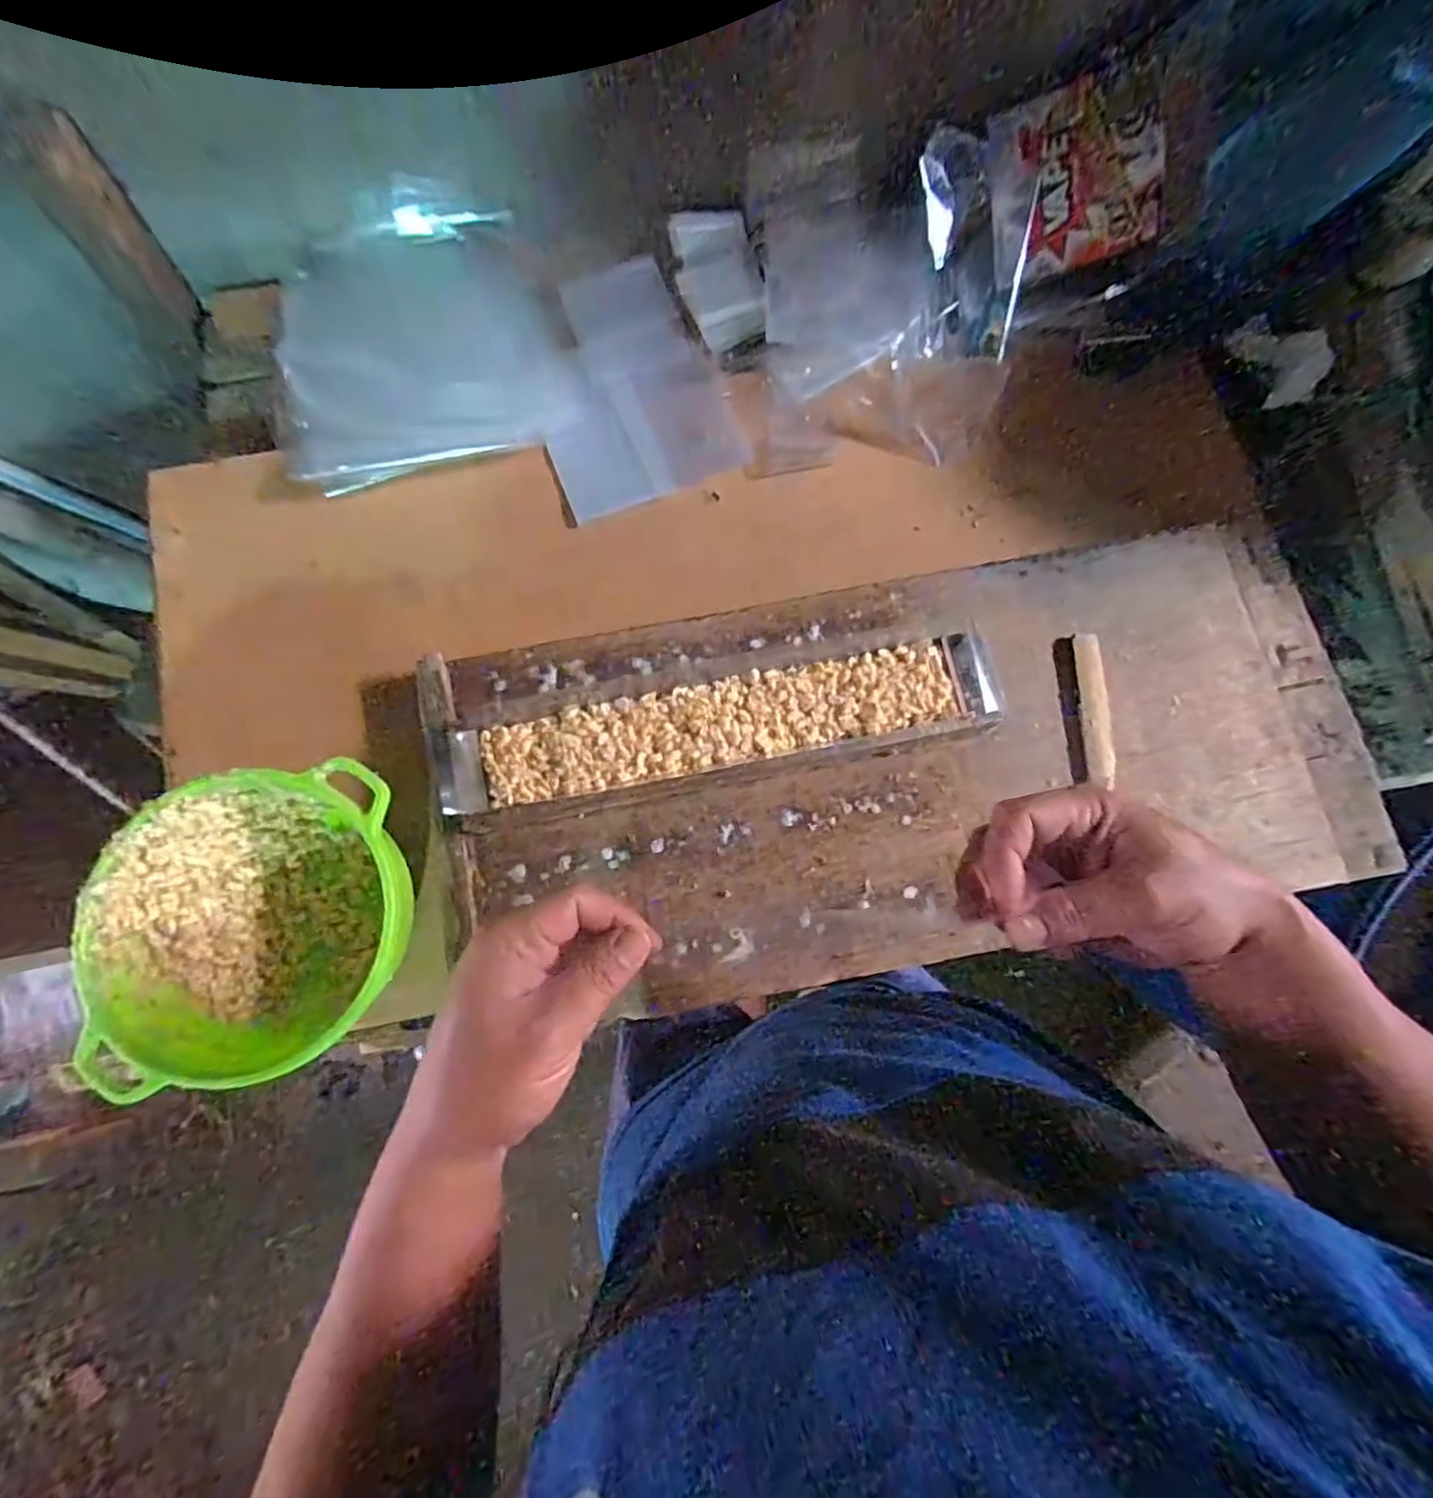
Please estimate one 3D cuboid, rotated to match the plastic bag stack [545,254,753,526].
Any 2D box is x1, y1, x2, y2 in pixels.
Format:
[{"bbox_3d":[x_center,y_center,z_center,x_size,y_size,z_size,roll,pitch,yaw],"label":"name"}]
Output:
[{"bbox_3d":[-0.093,-0.357,0.641,0.176,0.024,0.244,-22,77,-4],"label":"plastic bag stack"}]

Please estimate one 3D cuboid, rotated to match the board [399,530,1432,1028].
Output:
[{"bbox_3d":[0.151,0.010,0.524,0.731,0.052,0.306,-9,76,-3],"label":"board"}]

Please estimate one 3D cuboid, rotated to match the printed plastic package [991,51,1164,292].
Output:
[{"bbox_3d":[0.316,-0.500,0.574,0.135,0.128,0.017,-9,33,22],"label":"printed plastic package"}]

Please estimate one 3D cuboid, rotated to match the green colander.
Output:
[{"bbox_3d":[-0.330,0.127,0.492,0.206,0.092,0.208,-12,80,-2],"label":"green colander"}]

